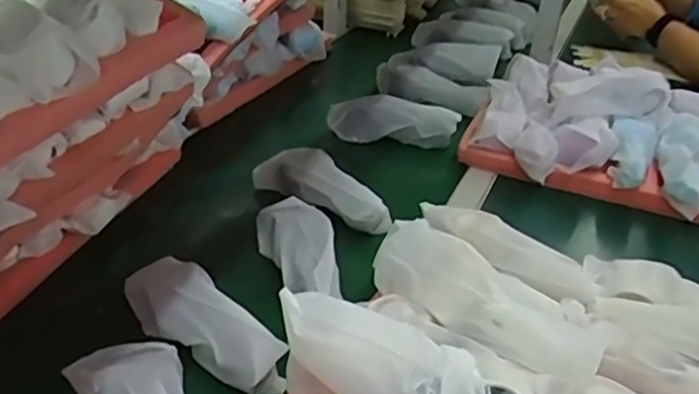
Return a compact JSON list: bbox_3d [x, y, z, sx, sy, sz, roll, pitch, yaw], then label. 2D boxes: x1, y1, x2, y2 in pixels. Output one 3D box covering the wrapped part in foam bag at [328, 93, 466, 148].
[{"bbox_3d":[0.064,-0.109,0.921,0.188,0.064,0.061,8,33,8],"label":"wrapped part in foam bag"}]

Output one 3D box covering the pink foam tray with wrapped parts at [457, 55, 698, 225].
[{"bbox_3d":[0.409,-0.106,0.916,0.427,0.112,0.293,12,33,14],"label":"pink foam tray with wrapped parts"}]

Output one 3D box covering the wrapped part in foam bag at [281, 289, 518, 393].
[{"bbox_3d":[0.034,0.132,0.445,0.183,0.071,0.061,30,38,7],"label":"wrapped part in foam bag"}]

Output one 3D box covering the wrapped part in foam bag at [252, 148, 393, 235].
[{"bbox_3d":[-0.036,-0.014,0.774,0.052,0.064,0.195,-26,42,-37],"label":"wrapped part in foam bag"}]

